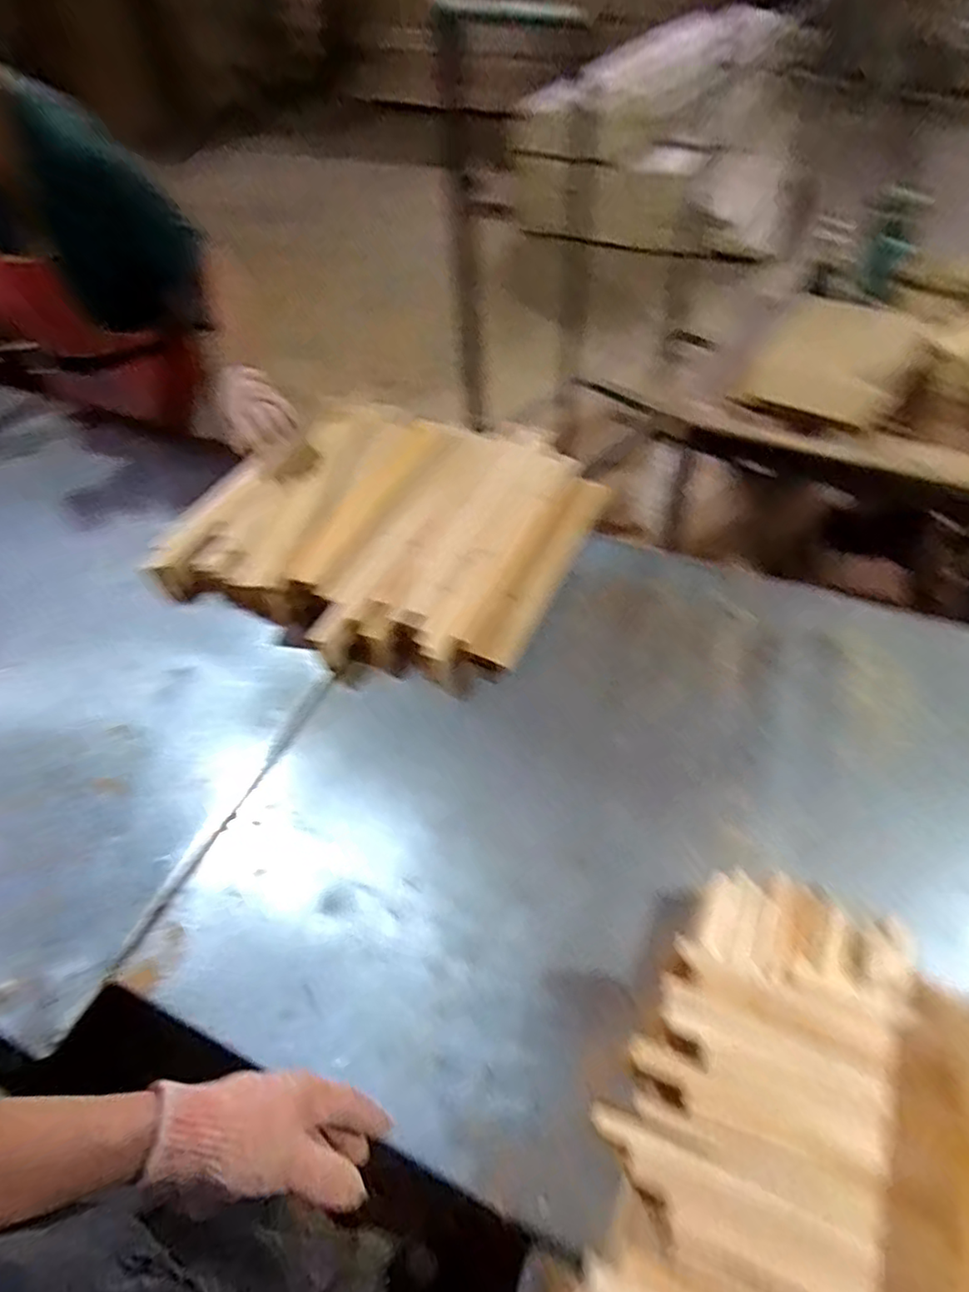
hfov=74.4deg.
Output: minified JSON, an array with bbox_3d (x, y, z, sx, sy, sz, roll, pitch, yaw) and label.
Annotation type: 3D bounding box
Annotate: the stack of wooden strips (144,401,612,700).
[{"bbox_3d":[-0.157,-0.224,1.081,0.587,0.076,0.546,23,57,20],"label":"stack of wooden strips"}]

